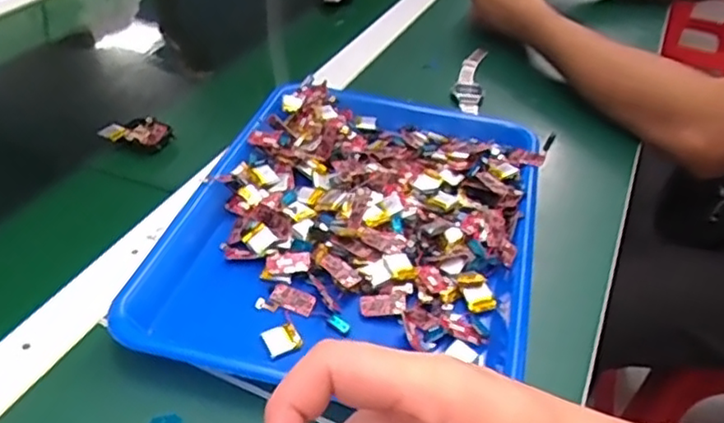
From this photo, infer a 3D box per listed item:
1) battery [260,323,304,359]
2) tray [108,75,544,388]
[{"bbox_3d":[-0.051,0.081,0.411,0.022,0.004,0.020,-19,45,-27],"label":"battery"},{"bbox_3d":[0.003,0.005,0.495,0.250,0.036,0.328,13,40,10],"label":"tray"}]

